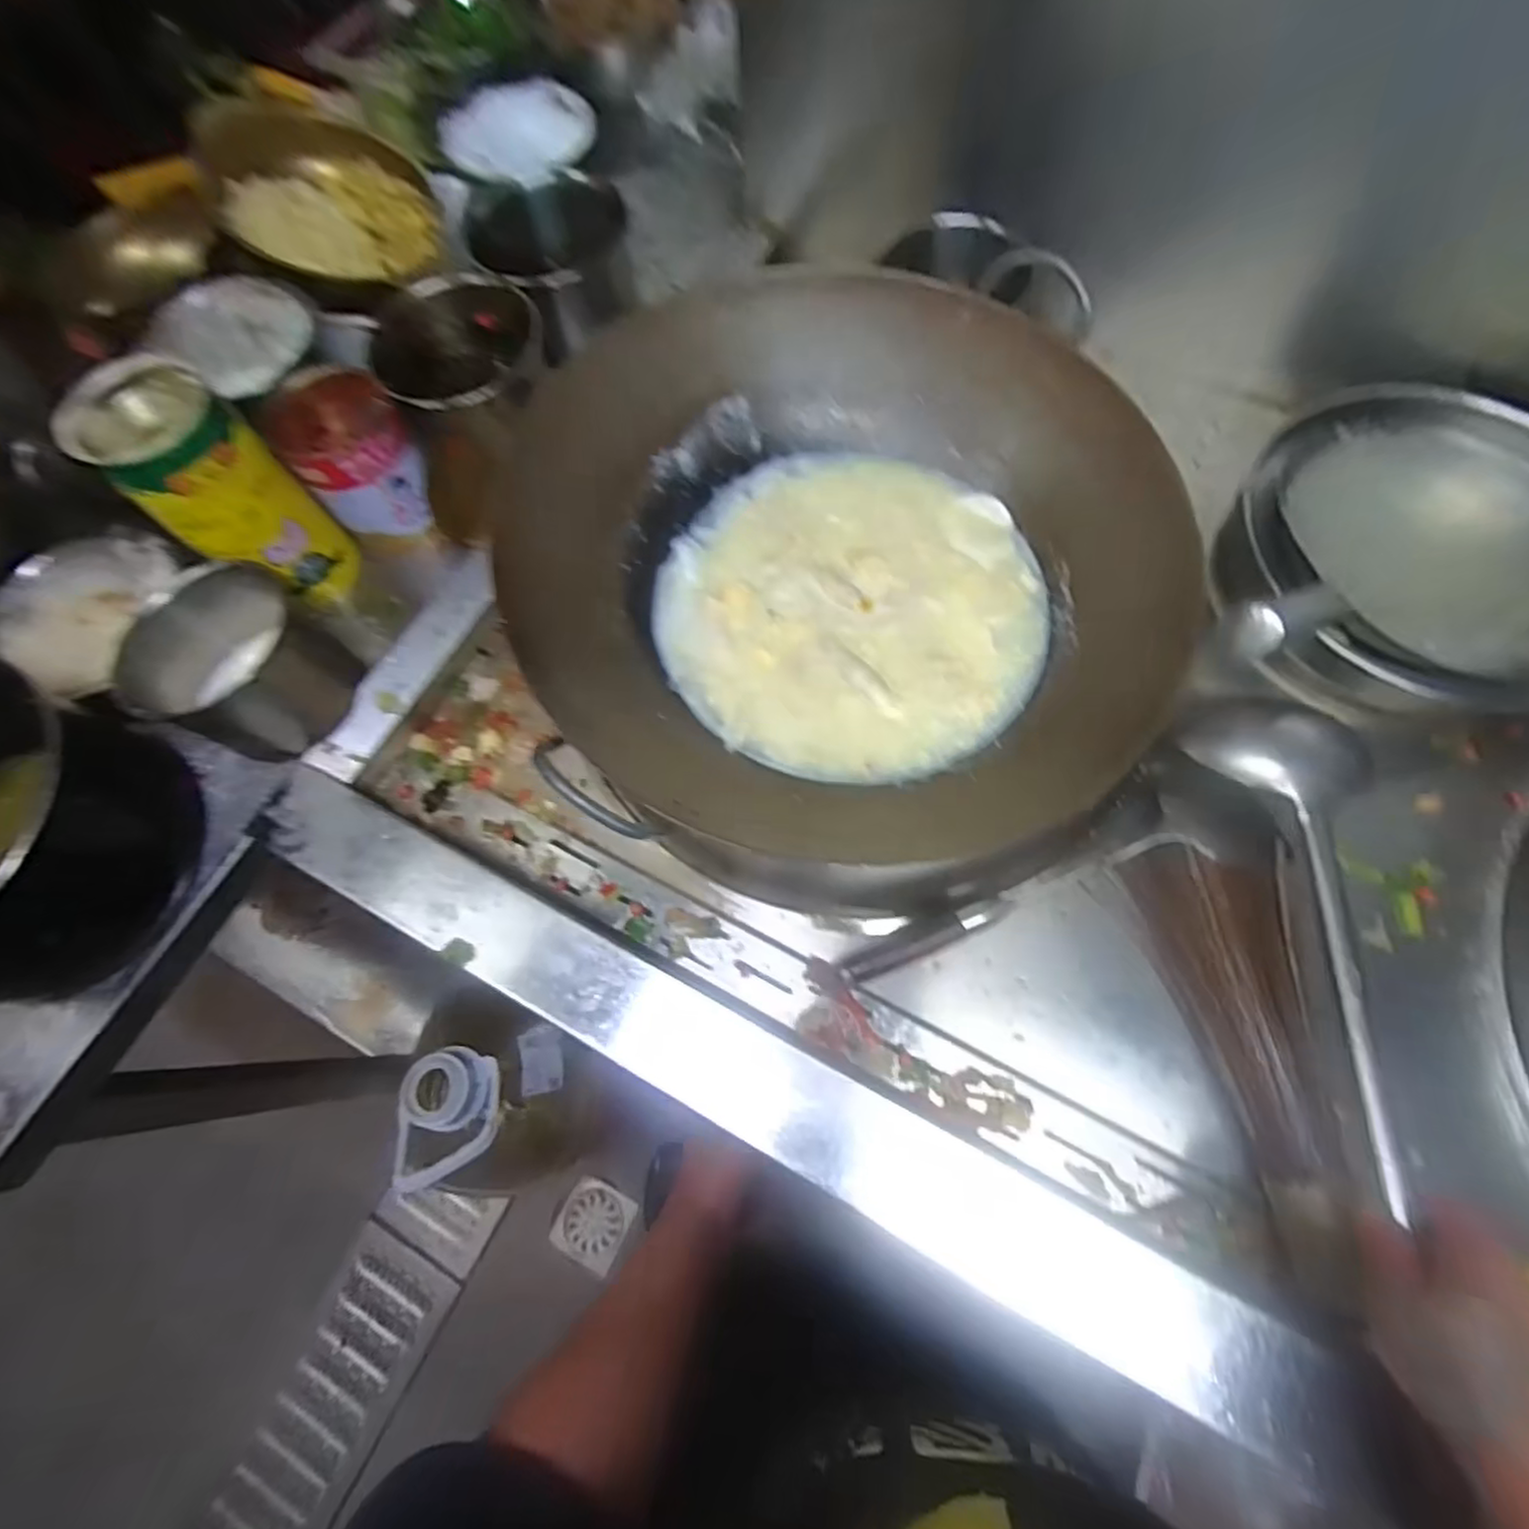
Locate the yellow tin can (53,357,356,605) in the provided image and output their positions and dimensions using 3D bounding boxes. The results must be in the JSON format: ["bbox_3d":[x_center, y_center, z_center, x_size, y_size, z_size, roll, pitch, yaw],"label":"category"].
[{"bbox_3d":[-0.424,-0.212,0.553,0.087,0.195,0.094,-1,69,2],"label":"yellow tin can"}]

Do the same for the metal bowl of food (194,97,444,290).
[{"bbox_3d":[-0.409,-0.538,0.654,0.186,0.060,0.163,-20,98,-28],"label":"metal bowl of food"}]

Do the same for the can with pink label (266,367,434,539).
[{"bbox_3d":[-0.343,-0.263,0.589,0.096,0.095,0.099,-27,70,-8],"label":"can with pink label"}]

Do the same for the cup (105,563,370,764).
[{"bbox_3d":[-0.421,-0.078,0.566,0.124,0.090,0.132,-1,69,2],"label":"cup"}]

